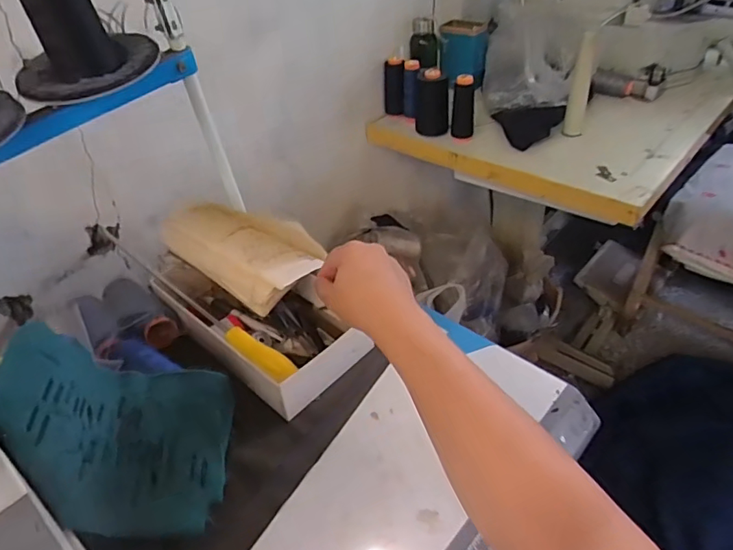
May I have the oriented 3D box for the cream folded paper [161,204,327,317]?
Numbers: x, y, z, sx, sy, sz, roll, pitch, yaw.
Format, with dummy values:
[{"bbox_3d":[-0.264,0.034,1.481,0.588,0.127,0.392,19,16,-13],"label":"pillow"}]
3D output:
[{"bbox_3d":[-0.149,-0.042,0.625,0.207,0.053,0.108,27,50,33],"label":"cream folded paper"}]

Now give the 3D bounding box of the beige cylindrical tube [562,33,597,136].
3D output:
[{"bbox_3d":[0.376,-0.333,0.913,0.035,0.166,0.042,10,42,18],"label":"beige cylindrical tube"}]

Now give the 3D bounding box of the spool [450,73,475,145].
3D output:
[{"bbox_3d":[0.174,-0.298,0.932,0.040,0.116,0.034,3,41,11],"label":"spool"}]

